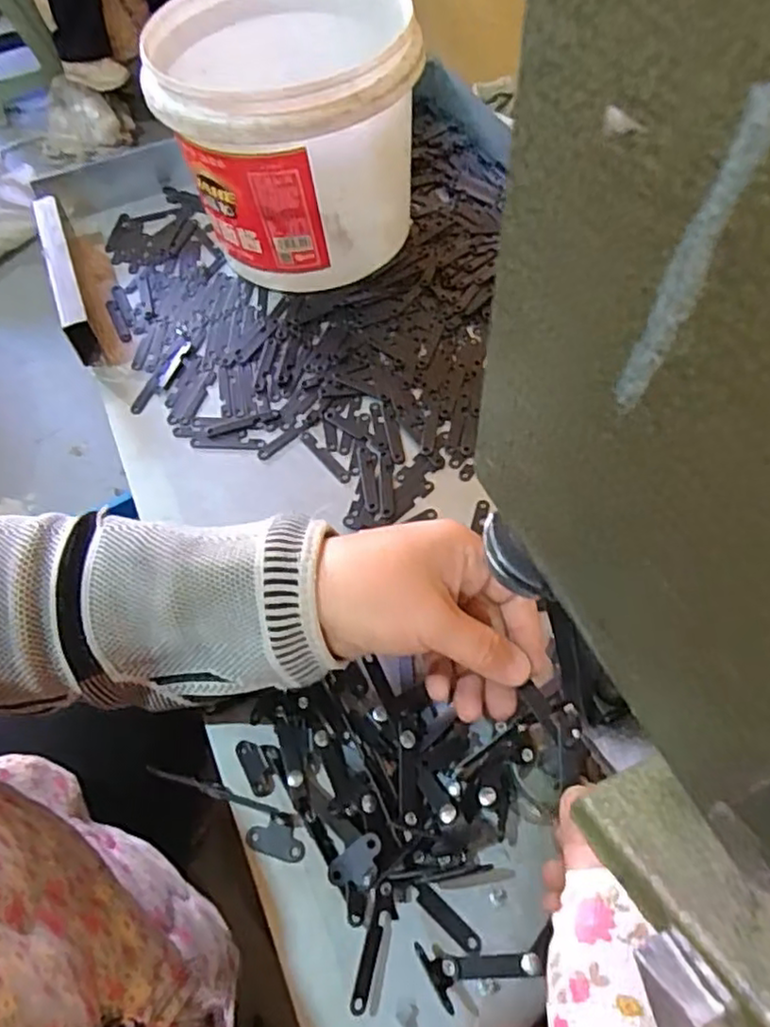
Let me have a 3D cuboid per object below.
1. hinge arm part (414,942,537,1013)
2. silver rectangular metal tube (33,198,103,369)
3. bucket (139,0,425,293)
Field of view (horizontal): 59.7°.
[{"bbox_3d":[0.040,0.203,0.292,0.053,0.010,0.023,2,59,6],"label":"hinge arm part"},{"bbox_3d":[-0.250,-0.186,0.532,0.021,0.044,0.169,-22,60,-8],"label":"silver rectangular metal tube"},{"bbox_3d":[-0.068,-0.285,0.511,0.171,0.154,0.184,-9,59,-1],"label":"bucket"}]

